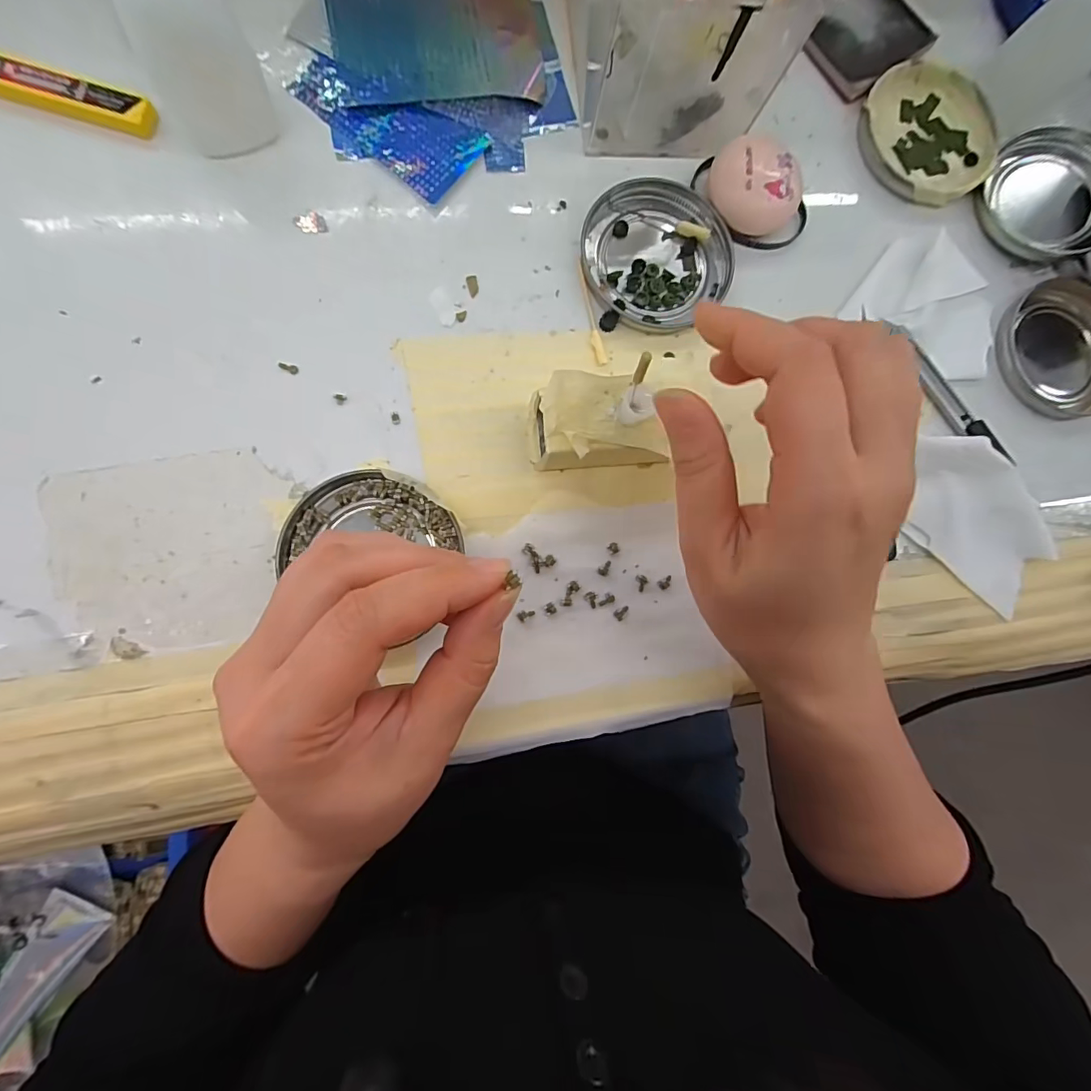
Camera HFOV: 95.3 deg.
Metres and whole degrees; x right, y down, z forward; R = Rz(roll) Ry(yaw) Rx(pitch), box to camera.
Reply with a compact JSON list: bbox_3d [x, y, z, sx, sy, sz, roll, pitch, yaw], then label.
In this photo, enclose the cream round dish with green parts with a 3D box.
[{"bbox_3d":[0.217,-0.234,0.284,0.076,0.011,0.079,1,85,-7],"label":"cream round dish with green parts"}]

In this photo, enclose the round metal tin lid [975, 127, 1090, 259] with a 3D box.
[{"bbox_3d":[0.292,-0.202,0.279,0.072,0.020,0.066,1,84,-7],"label":"round metal tin lid"}]

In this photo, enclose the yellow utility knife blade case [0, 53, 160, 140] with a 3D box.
[{"bbox_3d":[-0.234,-0.209,0.227,0.101,0.009,0.017,13,84,-5],"label":"yellow utility knife blade case"}]

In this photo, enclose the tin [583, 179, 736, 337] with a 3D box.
[{"bbox_3d":[0.059,-0.151,0.259,0.077,0.008,0.076,1,85,-7],"label":"tin"}]

